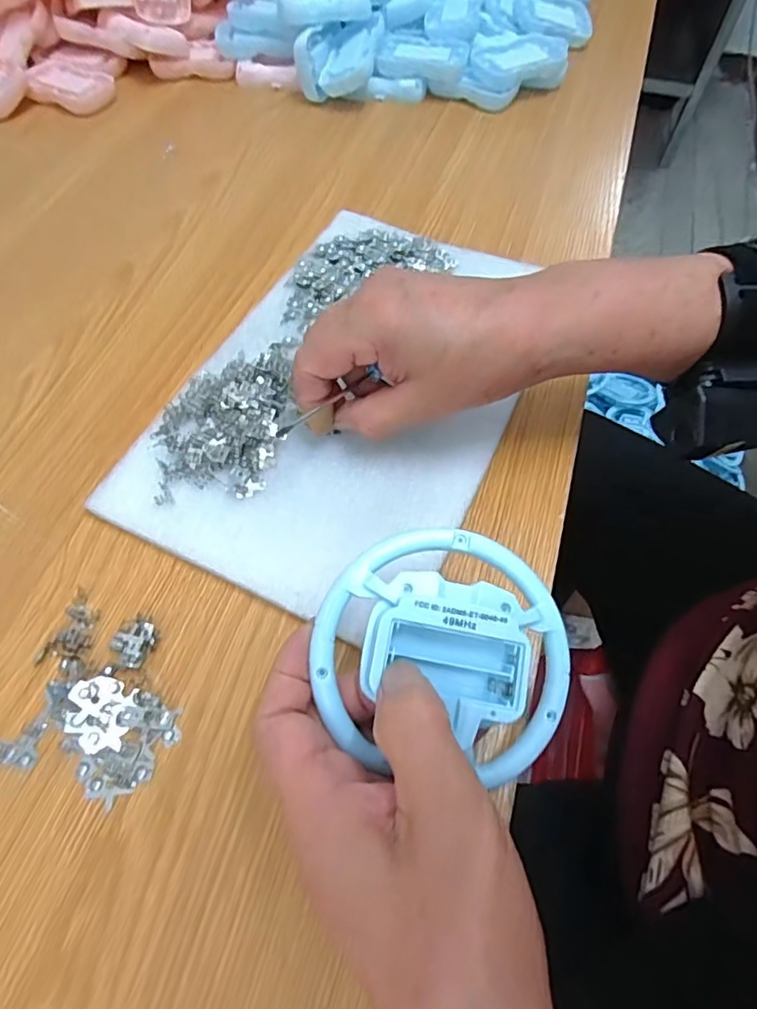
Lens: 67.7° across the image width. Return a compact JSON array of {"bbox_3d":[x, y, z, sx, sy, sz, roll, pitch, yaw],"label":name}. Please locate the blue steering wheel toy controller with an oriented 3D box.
[{"bbox_3d":[0.029,0.053,0.225,0.103,0.030,0.089,11,60,-5],"label":"blue steering wheel toy controller"}]

